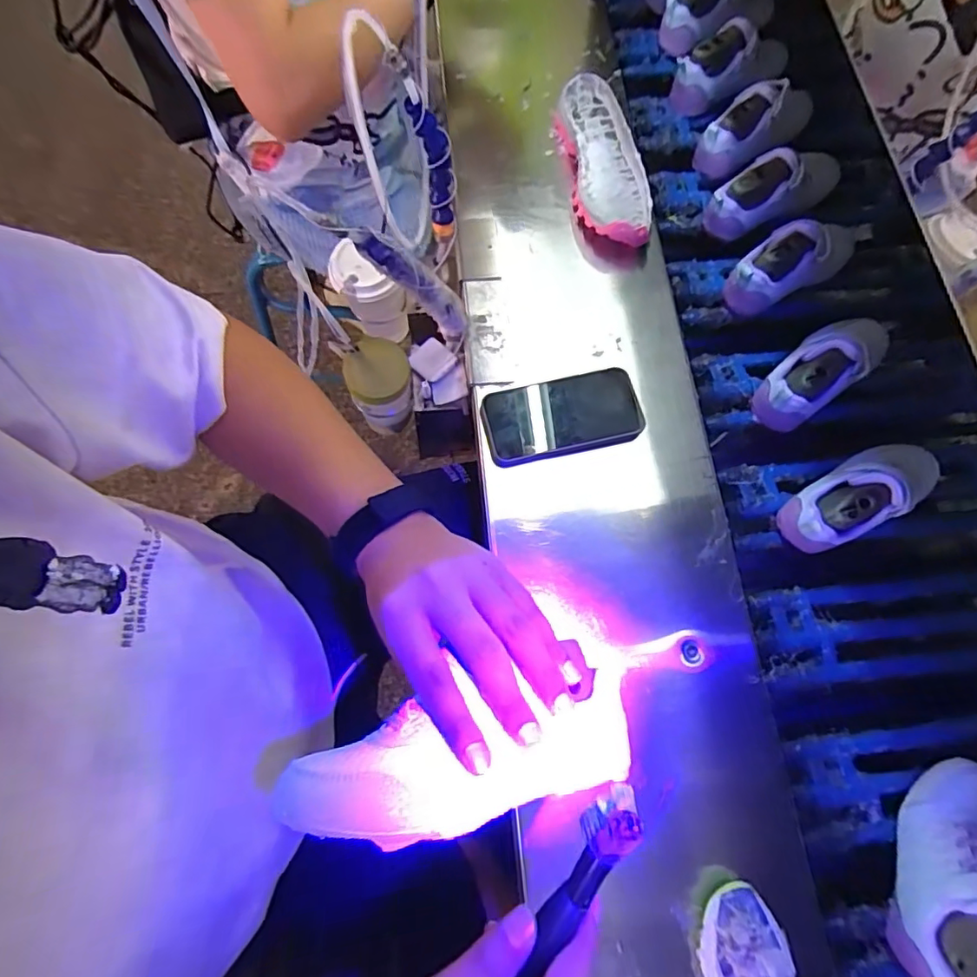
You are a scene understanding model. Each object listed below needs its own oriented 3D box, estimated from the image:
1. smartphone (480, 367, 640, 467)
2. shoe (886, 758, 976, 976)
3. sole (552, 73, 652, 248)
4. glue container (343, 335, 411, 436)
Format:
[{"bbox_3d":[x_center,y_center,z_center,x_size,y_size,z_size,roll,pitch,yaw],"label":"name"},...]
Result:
[{"bbox_3d":[0.077,-0.076,0.562,0.159,0.017,0.081,-12,73,-3],"label":"smartphone"},{"bbox_3d":[0.394,0.328,0.452,0.062,0.085,0.186,26,61,9],"label":"shoe"},{"bbox_3d":[0.139,-0.397,0.653,0.088,0.028,0.239,-9,72,-2],"label":"sole"},{"bbox_3d":[-0.126,-0.119,0.657,0.070,0.119,0.066,-13,72,-3],"label":"glue container"}]

